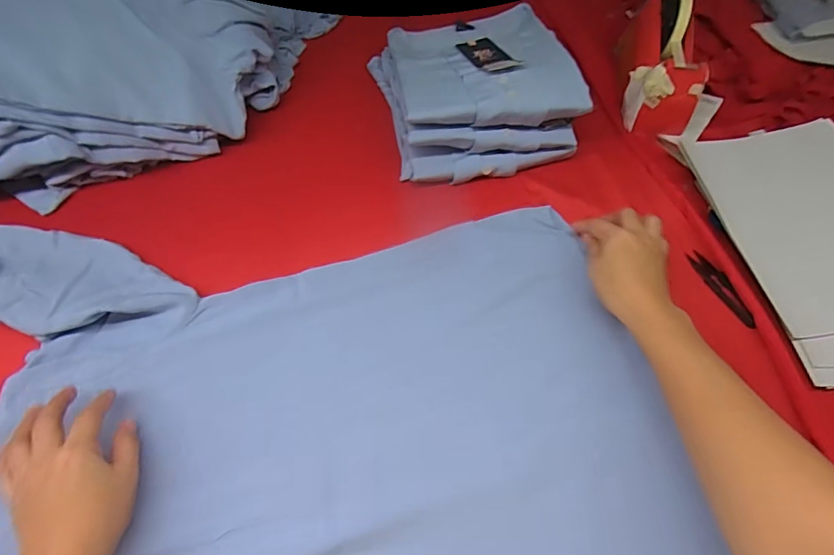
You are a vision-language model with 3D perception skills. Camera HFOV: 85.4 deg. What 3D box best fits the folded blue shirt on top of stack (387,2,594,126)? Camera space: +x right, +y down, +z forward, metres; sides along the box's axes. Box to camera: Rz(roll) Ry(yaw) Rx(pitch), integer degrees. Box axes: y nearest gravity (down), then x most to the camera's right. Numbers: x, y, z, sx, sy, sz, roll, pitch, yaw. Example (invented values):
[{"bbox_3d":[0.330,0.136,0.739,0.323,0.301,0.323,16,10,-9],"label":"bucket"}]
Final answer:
[{"bbox_3d":[0.078,-0.266,0.568,0.206,0.031,0.251,-9,48,-1],"label":"folded blue shirt on top of stack"}]

